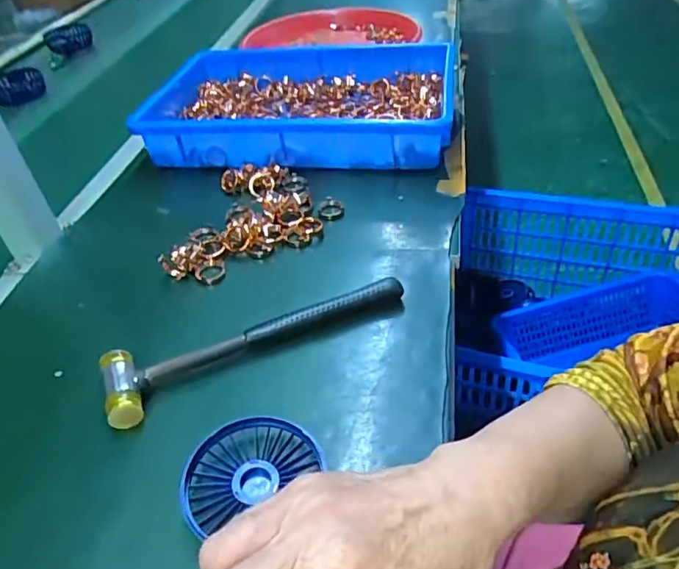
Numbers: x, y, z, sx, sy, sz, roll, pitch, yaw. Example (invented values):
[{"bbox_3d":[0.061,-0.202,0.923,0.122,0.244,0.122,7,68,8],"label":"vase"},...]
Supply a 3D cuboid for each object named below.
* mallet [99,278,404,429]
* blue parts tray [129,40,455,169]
[{"bbox_3d":[-0.062,0.040,0.435,0.237,0.022,0.059,-21,44,-15],"label":"mallet"},{"bbox_3d":[-0.045,-0.229,0.694,0.350,0.066,0.243,4,43,11],"label":"blue parts tray"}]

